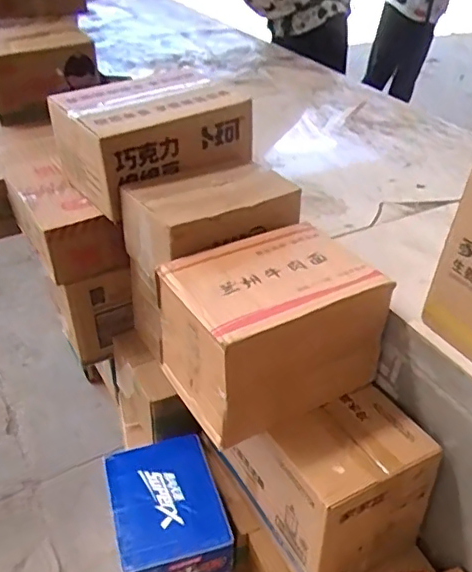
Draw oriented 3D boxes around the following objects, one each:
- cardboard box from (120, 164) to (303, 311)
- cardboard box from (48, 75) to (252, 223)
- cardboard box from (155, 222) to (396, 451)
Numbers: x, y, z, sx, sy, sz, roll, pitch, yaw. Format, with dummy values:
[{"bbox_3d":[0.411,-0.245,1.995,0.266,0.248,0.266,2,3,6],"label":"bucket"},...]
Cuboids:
[{"bbox_3d":[-0.049,-0.118,1.142,0.293,0.176,0.209,-21,47,-28],"label":"cardboard box"},{"bbox_3d":[-0.182,-0.327,1.238,0.358,0.181,0.264,-25,48,-31],"label":"cardboard box"},{"bbox_3d":[0.061,0.062,1.004,0.326,0.218,0.266,-18,45,-25],"label":"cardboard box"}]

